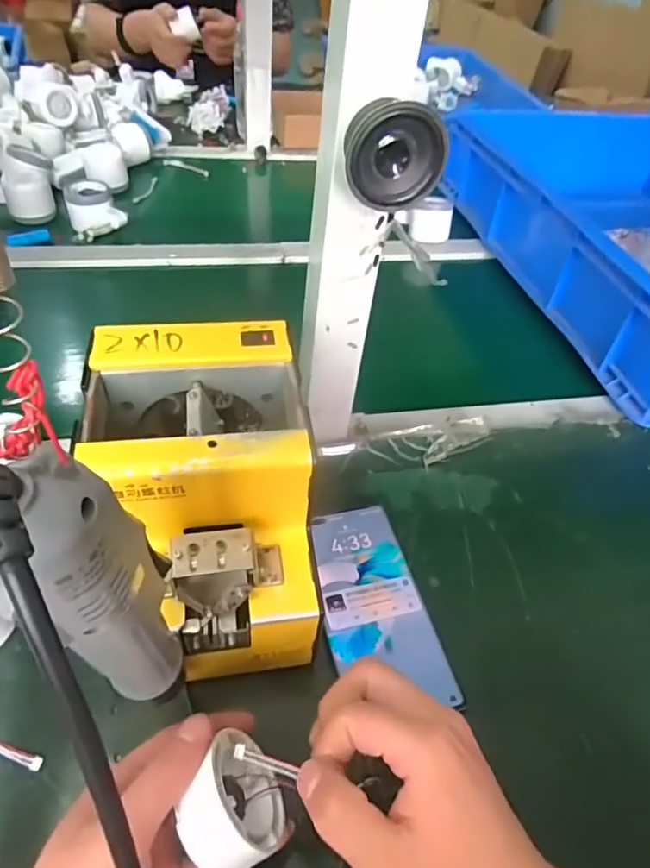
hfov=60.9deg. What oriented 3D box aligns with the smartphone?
[{"bbox_3d":[0.034,0.118,0.393,0.072,0.004,0.150,-8,48,-15],"label":"smartphone"}]

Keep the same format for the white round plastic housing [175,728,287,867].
[{"bbox_3d":[-0.045,0.171,0.256,0.029,0.053,0.052,-36,54,6],"label":"white round plastic housing"}]

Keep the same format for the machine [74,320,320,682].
[{"bbox_3d":[-0.076,0.042,0.349,0.122,0.142,0.174,-3,47,-10],"label":"machine"}]

